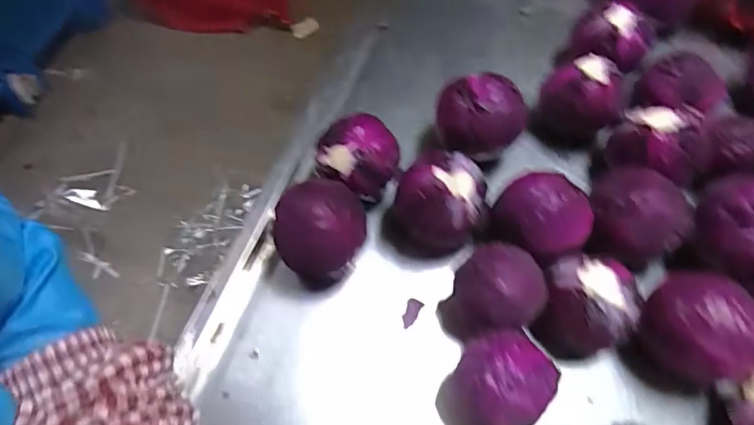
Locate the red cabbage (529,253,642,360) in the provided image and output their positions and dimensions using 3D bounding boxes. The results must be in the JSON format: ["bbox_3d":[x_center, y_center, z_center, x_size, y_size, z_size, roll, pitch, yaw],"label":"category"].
[{"bbox_3d":[0.224,0.099,0.529,0.096,0.100,0.088,2,60,-3],"label":"red cabbage"}]

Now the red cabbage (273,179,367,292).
[{"bbox_3d":[-0.062,0.020,0.535,0.095,0.091,0.099,2,60,-3],"label":"red cabbage"}]

